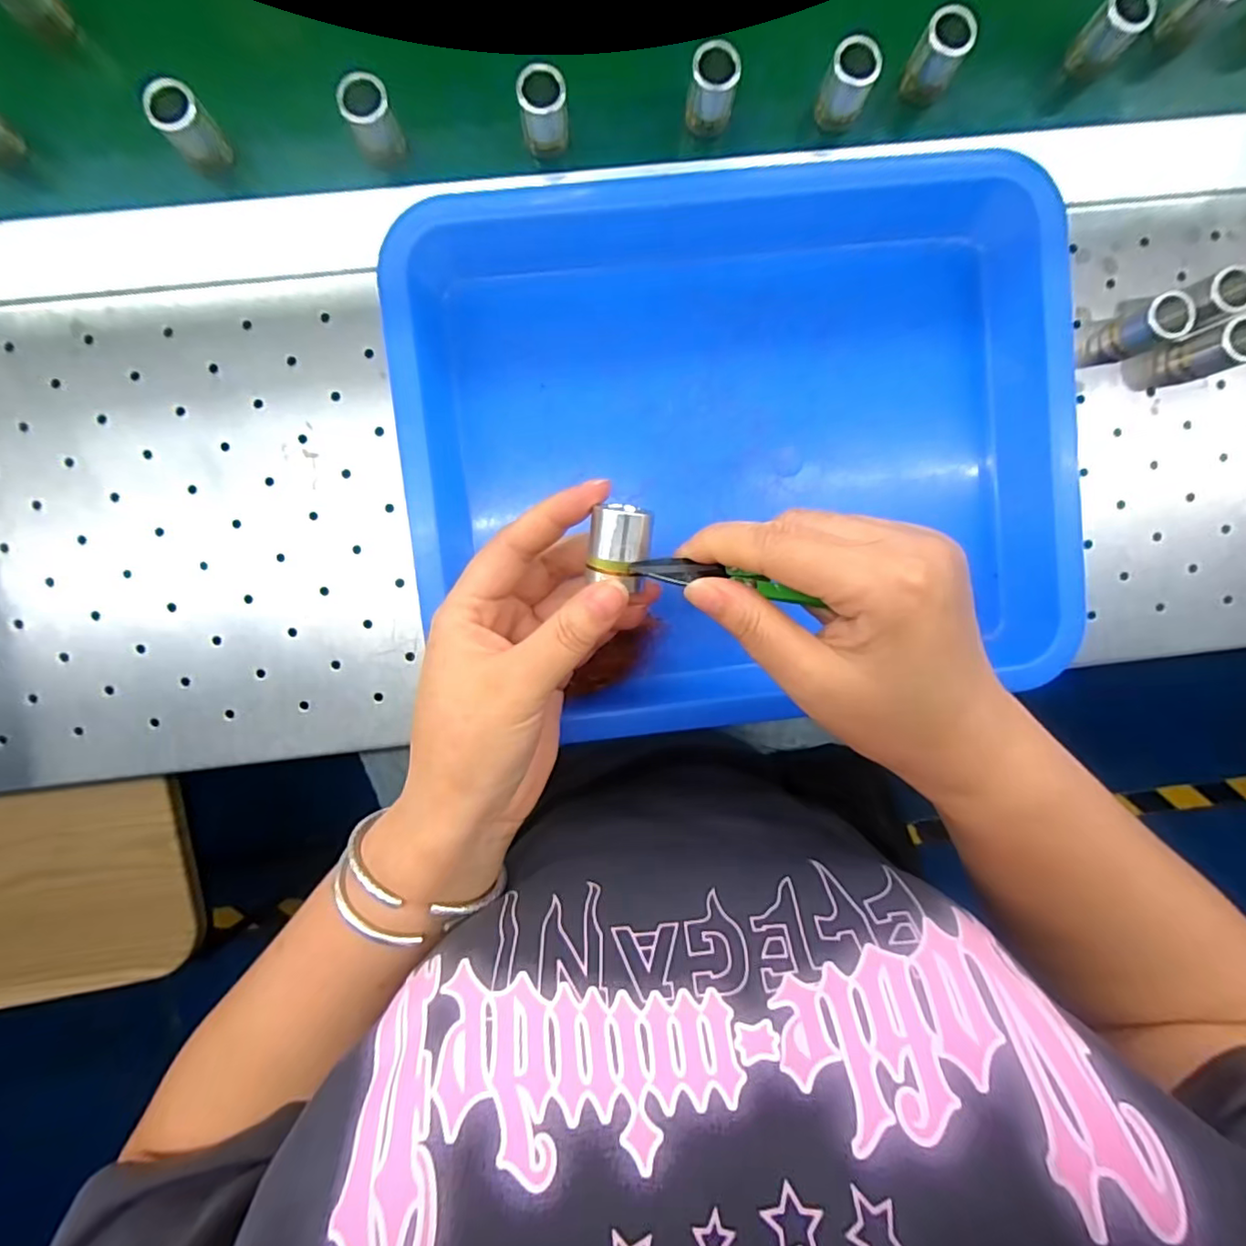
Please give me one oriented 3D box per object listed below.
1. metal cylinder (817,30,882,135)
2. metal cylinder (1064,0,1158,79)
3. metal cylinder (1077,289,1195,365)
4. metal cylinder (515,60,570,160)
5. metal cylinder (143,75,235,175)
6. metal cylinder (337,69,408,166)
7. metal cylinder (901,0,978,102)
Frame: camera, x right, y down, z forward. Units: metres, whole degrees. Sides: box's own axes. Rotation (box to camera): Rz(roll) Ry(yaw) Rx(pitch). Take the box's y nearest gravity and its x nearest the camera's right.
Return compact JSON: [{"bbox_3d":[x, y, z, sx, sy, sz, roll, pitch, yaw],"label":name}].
[{"bbox_3d":[0.113,-0.271,0.295,0.022,0.033,0.018,24,91,-3],"label":"metal cylinder"},{"bbox_3d":[0.249,-0.302,0.300,0.022,0.035,0.019,37,91,-3],"label":"metal cylinder"},{"bbox_3d":[0.266,-0.151,0.301,0.024,0.033,0.022,-19,93,-1],"label":"metal cylinder"},{"bbox_3d":[-0.039,-0.250,0.287,0.022,0.032,0.020,-9,93,-2],"label":"metal cylinder"},{"bbox_3d":[-0.209,-0.239,0.284,0.022,0.037,0.018,-43,93,0],"label":"metal cylinder"},{"bbox_3d":[-0.121,-0.244,0.285,0.022,0.033,0.020,0,93,-2],"label":"metal cylinder"},{"bbox_3d":[0.160,-0.288,0.298,0.022,0.038,0.018,27,91,-3],"label":"metal cylinder"}]

